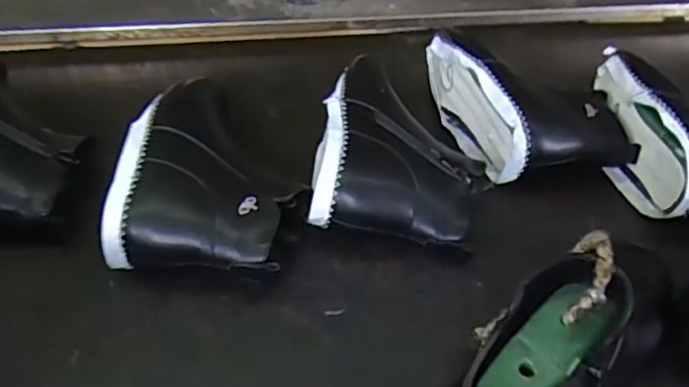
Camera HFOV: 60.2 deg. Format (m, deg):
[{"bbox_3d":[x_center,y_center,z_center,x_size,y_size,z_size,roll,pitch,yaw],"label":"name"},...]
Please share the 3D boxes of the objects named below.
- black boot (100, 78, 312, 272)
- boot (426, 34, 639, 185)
[{"bbox_3d":[-0.115,-0.023,0.556,0.148,0.088,0.243,3,40,1],"label":"black boot"},{"bbox_3d":[0.195,-0.108,0.645,0.153,0.089,0.207,-9,40,-11],"label":"boot"}]

